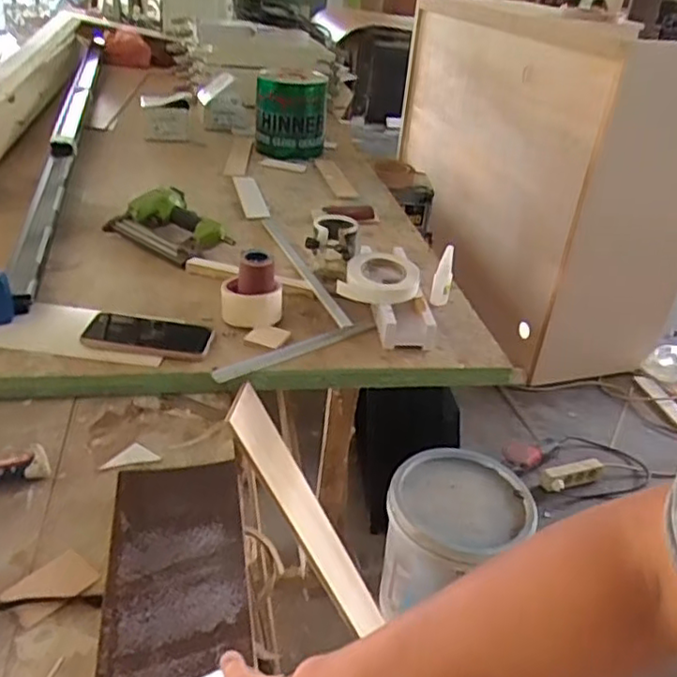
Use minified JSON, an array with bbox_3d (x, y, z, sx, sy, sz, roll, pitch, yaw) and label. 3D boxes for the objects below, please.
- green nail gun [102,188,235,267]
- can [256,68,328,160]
[{"bbox_3d":[-0.300,-0.203,1.164,0.214,0.058,0.156,29,38,32],"label":"green nail gun"},{"bbox_3d":[-0.122,-0.579,1.657,0.180,0.194,0.193,1,32,-8],"label":"can"}]

